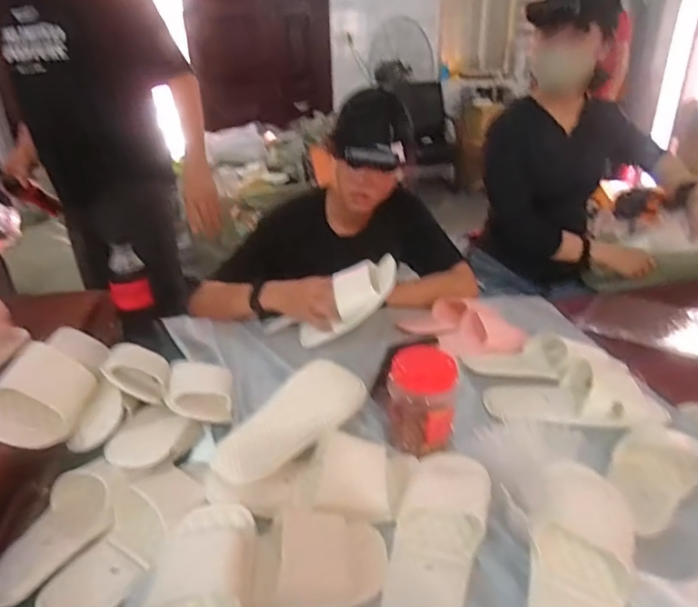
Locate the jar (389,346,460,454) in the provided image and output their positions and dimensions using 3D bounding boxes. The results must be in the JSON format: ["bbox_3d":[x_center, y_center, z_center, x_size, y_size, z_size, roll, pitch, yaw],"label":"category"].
[{"bbox_3d":[0.102,0.136,0.725,0.089,0.131,0.080,23,34,35],"label":"jar"}]

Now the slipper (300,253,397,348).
[{"bbox_3d":[-0.009,-0.001,0.921,0.074,0.223,0.086,38,16,-19],"label":"slipper"}]

